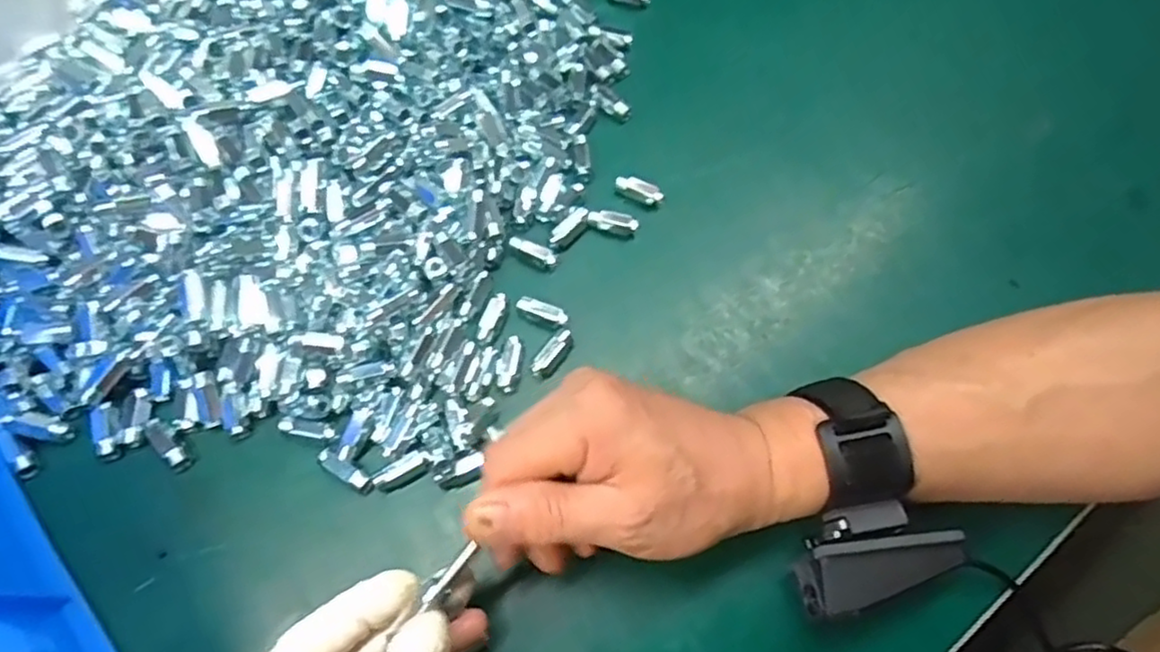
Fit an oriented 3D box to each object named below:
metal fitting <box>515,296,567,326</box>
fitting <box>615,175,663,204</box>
[{"bbox_3d":[-0.020,-0.007,0.363,0.027,0.011,0.009,18,69,7],"label":"metal fitting"},{"bbox_3d":[0.034,-0.078,0.395,0.027,0.009,0.010,30,71,12],"label":"fitting"}]

